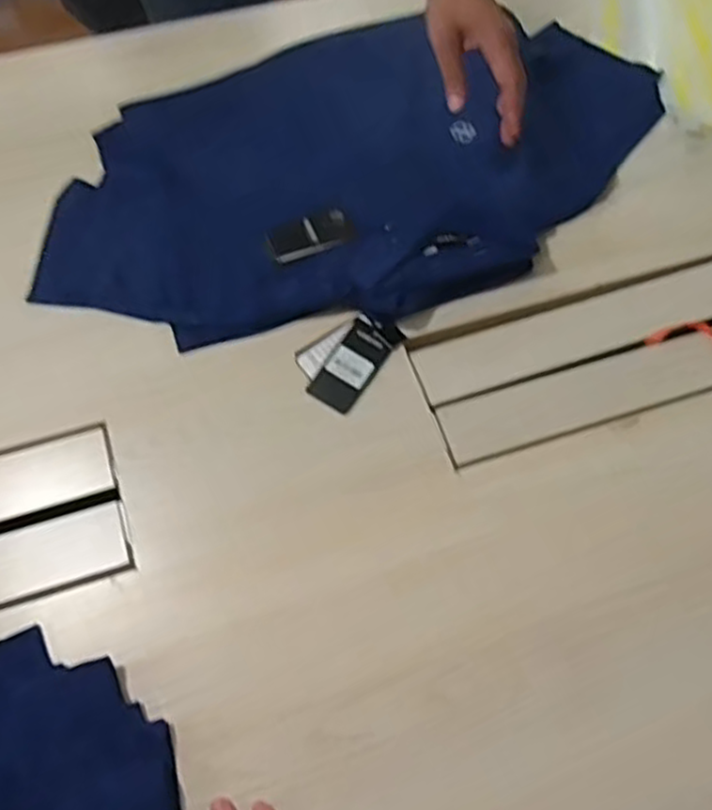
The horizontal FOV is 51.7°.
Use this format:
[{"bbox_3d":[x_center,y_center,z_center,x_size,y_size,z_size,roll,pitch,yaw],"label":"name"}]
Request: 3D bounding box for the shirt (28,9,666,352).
[{"bbox_3d":[0.011,-0.284,0.827,0.741,0.030,0.408,-18,67,-10],"label":"shirt"}]

